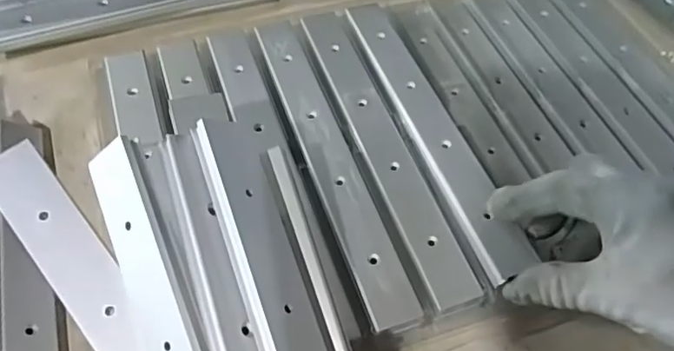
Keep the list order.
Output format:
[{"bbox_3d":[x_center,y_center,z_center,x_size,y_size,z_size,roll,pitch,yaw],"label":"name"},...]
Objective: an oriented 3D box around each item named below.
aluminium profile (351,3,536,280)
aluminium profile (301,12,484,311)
[{"bbox_3d":[0.064,-0.039,0.394,0.035,0.007,0.245,-15,56,-11],"label":"aluminium profile"},{"bbox_3d":[0.029,-0.024,0.395,0.036,0.016,0.249,-16,58,-12],"label":"aluminium profile"}]

